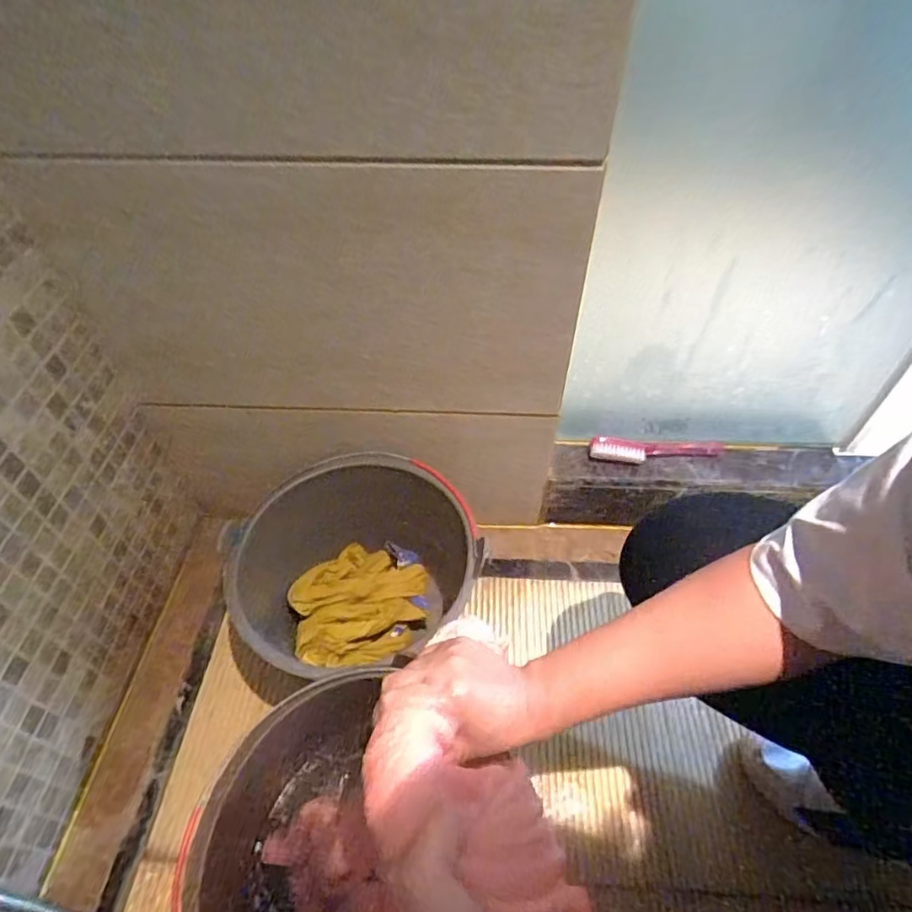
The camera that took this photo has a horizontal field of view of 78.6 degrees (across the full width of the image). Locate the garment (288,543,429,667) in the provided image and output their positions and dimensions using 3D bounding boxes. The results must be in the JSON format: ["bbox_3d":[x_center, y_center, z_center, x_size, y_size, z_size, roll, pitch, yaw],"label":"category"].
[{"bbox_3d":[-0.127,0.188,0.737,0.171,0.057,0.170,0,49,0],"label":"garment"}]

